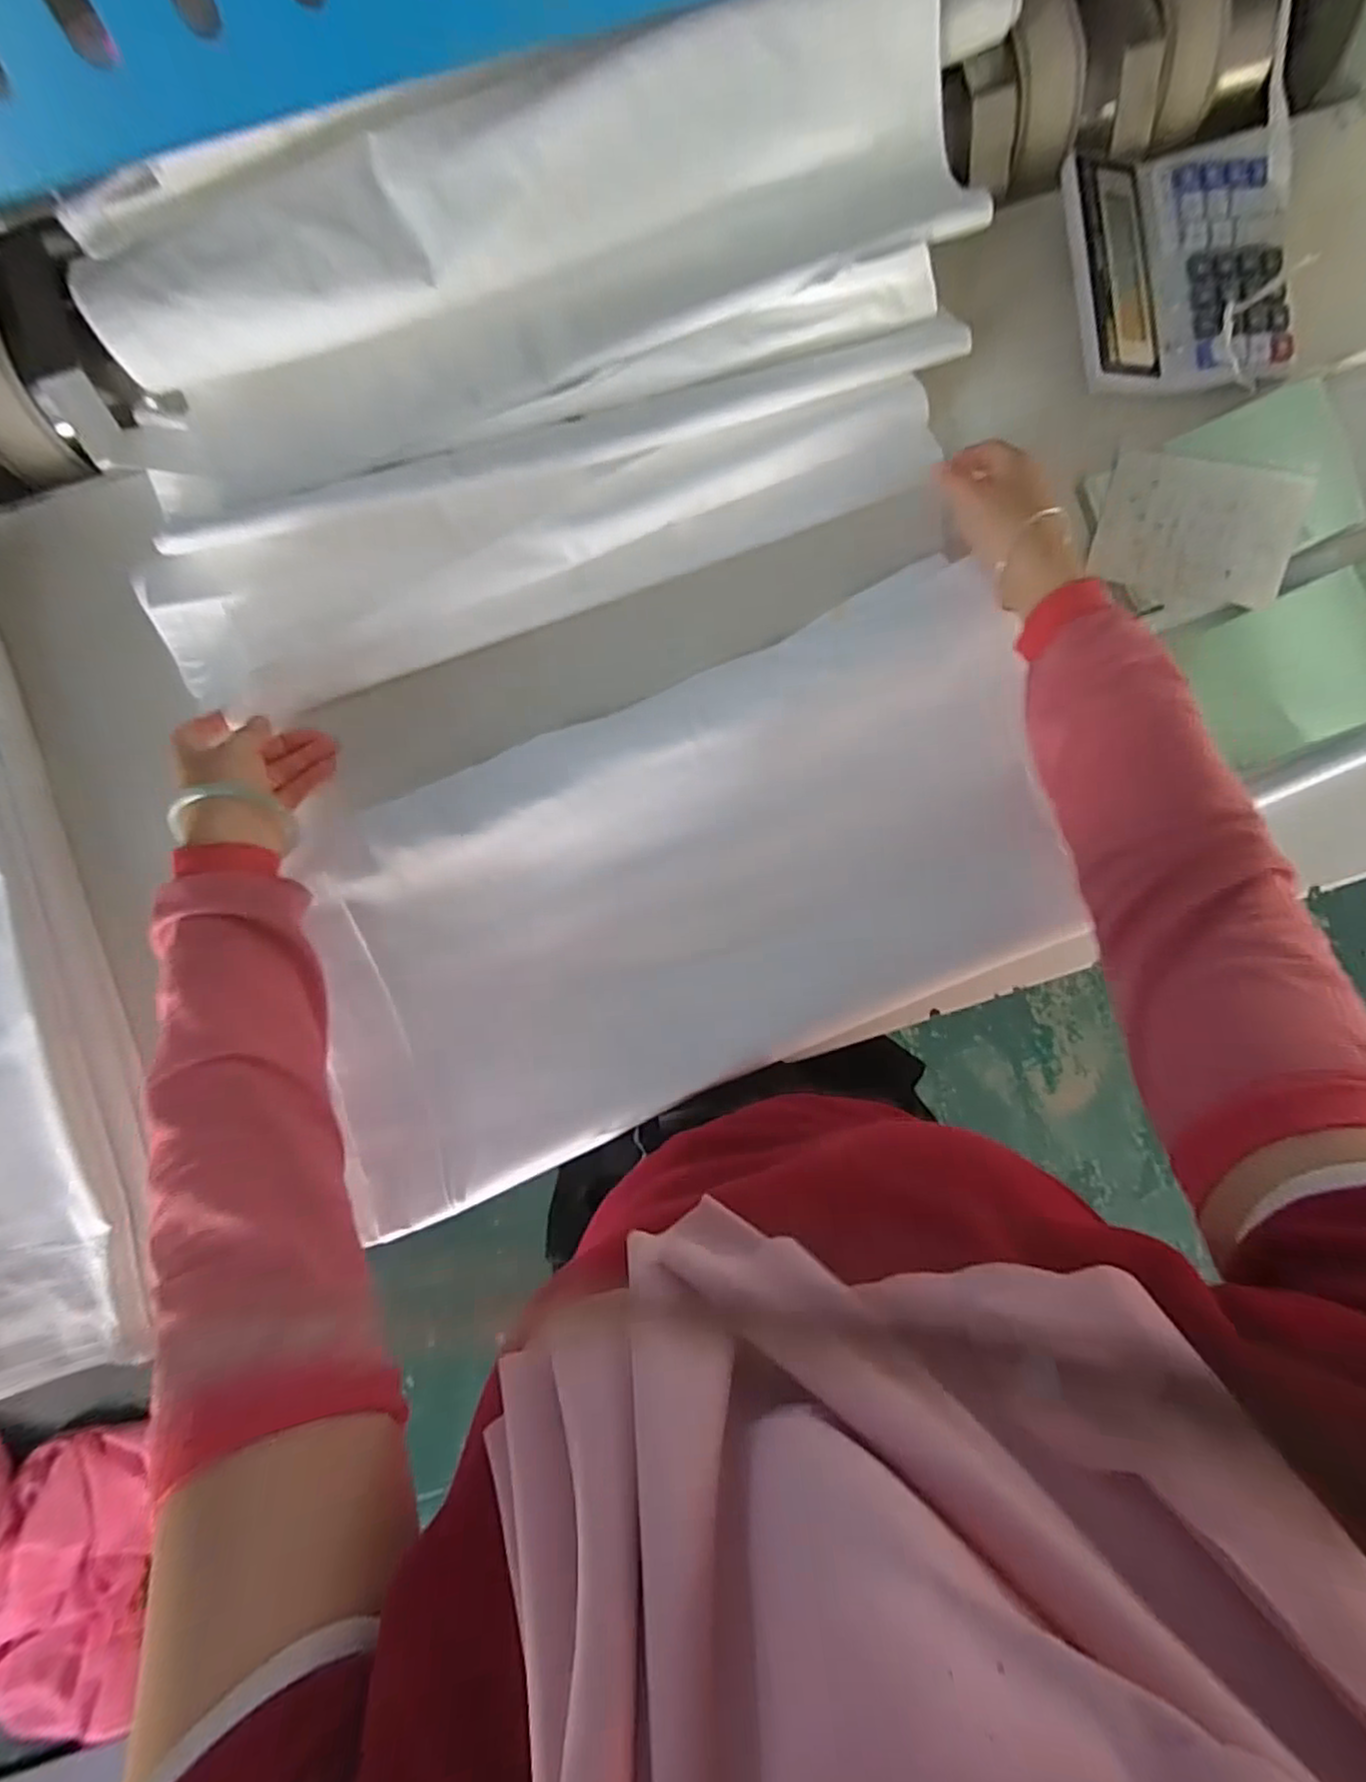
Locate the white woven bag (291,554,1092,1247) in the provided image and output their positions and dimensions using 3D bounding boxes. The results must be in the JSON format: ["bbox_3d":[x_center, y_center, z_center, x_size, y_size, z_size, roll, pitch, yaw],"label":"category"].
[{"bbox_3d":[0.014,0.003,0.483,0.542,0.076,0.285,-23,100,-9],"label":"white woven bag"}]

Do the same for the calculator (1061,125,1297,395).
[{"bbox_3d":[0.359,-0.444,0.486,0.166,0.021,0.168,-8,87,-2],"label":"calculator"}]

